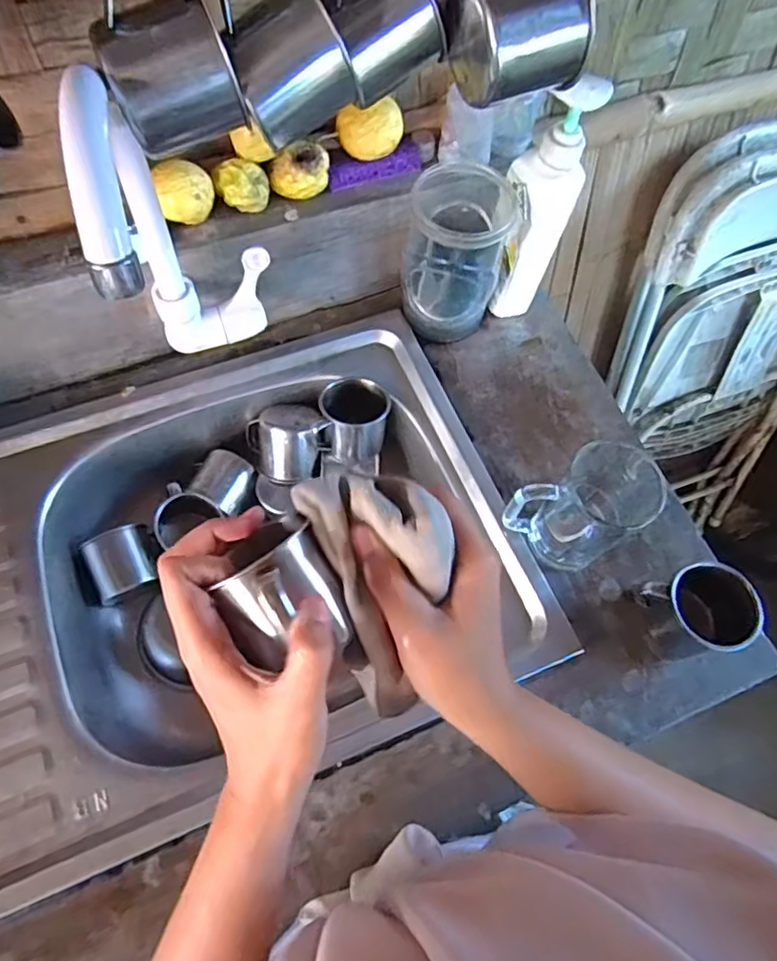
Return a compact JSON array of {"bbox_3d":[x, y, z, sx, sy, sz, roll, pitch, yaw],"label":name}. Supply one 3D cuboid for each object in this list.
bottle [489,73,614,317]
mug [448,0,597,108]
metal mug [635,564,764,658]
[{"bbox_3d":[0.143,-0.255,0.582,0.060,0.250,0.042,14,65,4],"label":"bottle"},{"bbox_3d":[0.072,-0.271,0.345,0.068,0.063,0.081,-13,67,-10],"label":"mug"},{"bbox_3d":[0.264,0.114,0.513,0.079,0.071,0.067,-14,66,-9],"label":"metal mug"}]

